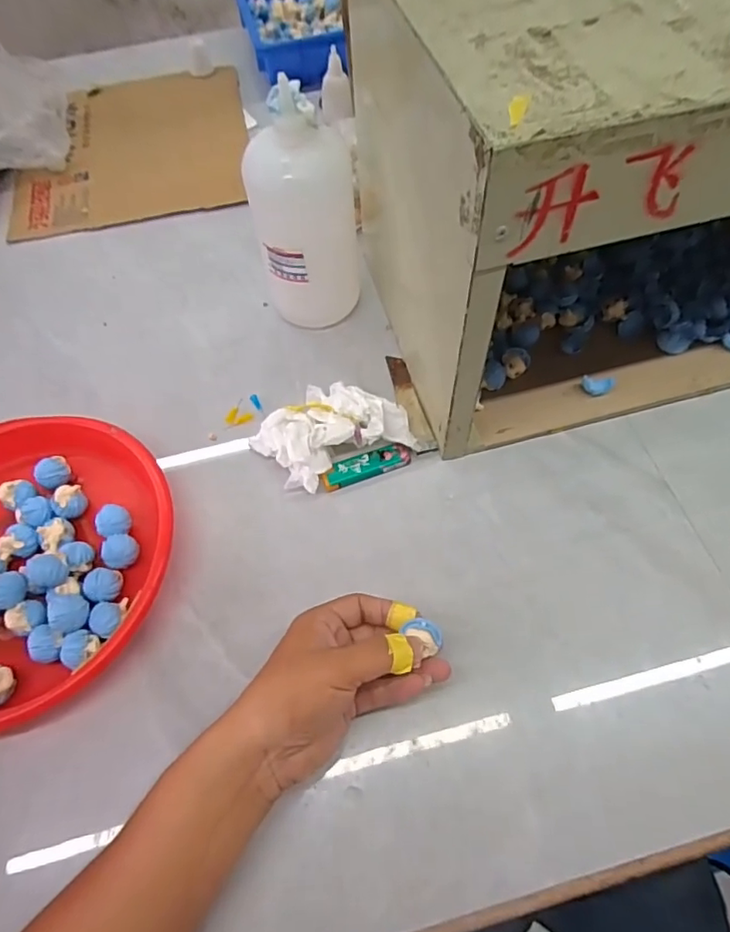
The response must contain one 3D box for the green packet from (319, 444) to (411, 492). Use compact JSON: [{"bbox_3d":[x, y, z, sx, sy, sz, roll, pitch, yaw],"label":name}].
[{"bbox_3d":[0.000,0.000,0.491,0.080,0.011,0.022,-20,62,-8],"label":"green packet"}]

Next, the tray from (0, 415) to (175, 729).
[{"bbox_3d":[-0.284,0.073,0.442,0.247,0.041,0.244,-1,61,2],"label":"tray"}]

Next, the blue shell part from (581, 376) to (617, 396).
[{"bbox_3d":[0.212,-0.072,0.502,0.027,0.009,0.015,5,60,6],"label":"blue shell part"}]

